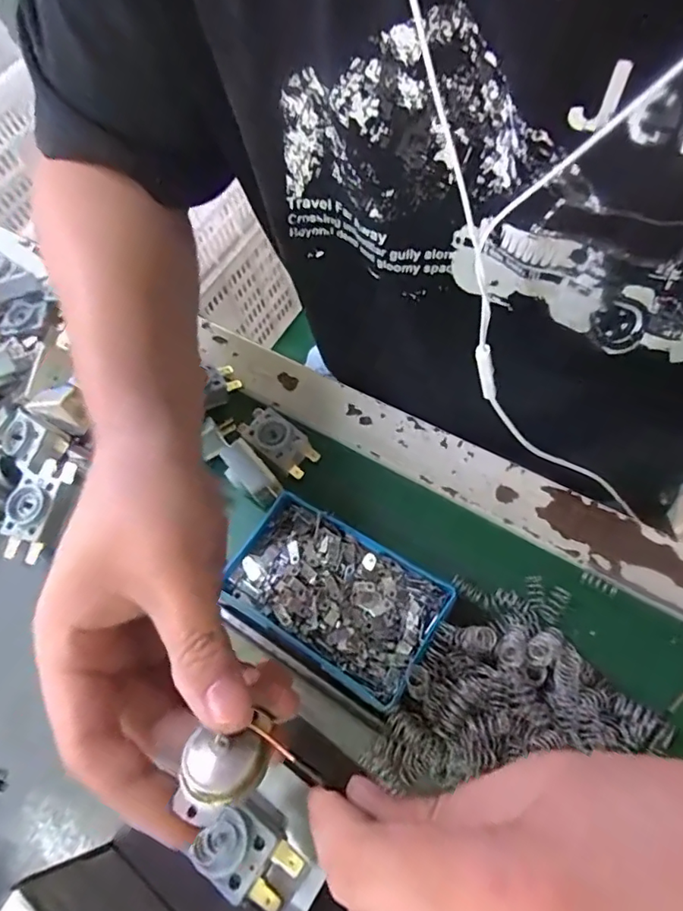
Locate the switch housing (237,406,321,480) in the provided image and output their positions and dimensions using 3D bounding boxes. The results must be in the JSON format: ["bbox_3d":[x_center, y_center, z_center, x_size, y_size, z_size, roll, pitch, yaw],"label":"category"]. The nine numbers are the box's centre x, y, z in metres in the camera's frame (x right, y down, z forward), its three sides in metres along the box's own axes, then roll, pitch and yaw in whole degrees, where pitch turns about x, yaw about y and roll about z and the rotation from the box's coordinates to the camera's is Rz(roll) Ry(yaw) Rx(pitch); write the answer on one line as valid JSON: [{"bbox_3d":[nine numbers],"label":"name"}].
[{"bbox_3d":[-0.041,-0.009,0.344,0.052,0.016,0.026,36,74,23],"label":"switch housing"}]

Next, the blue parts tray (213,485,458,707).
[{"bbox_3d":[-0.006,0.074,0.290,0.113,0.018,0.069,28,71,21],"label":"blue parts tray"}]

